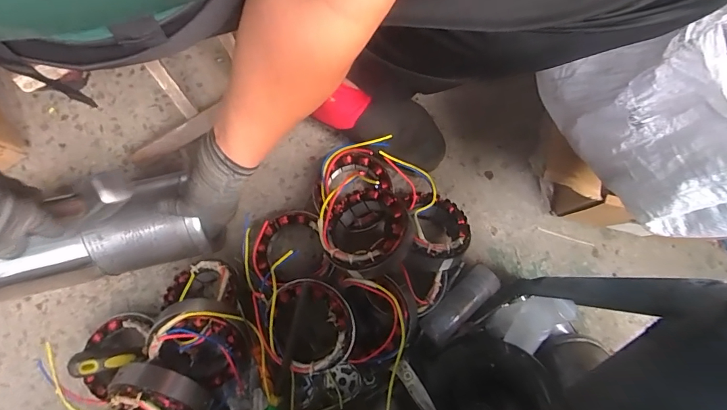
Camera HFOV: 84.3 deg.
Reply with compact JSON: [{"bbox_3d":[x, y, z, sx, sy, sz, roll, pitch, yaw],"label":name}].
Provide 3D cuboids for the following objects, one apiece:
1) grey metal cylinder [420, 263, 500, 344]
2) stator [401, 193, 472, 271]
[{"bbox_3d":[0.133,0.140,0.572,0.123,0.047,0.048,-39,82,-7],"label":"grey metal cylinder"},{"bbox_3d":[0.099,0.038,0.560,0.090,0.057,0.112,14,39,-9],"label":"stator"}]

